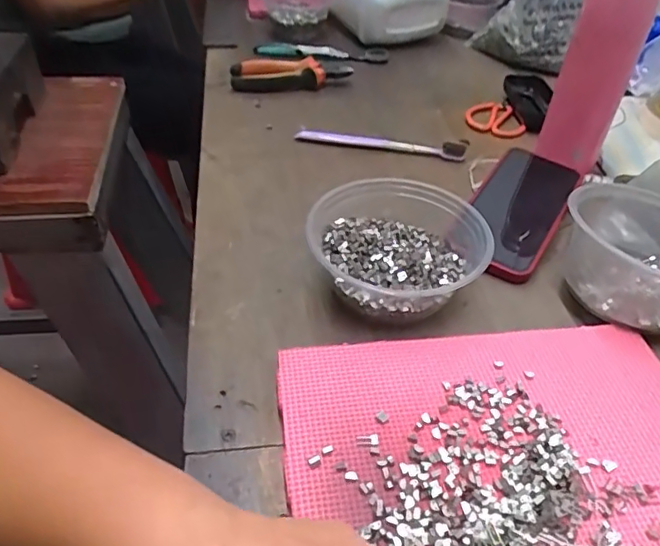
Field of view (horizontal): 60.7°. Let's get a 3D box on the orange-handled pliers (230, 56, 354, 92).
[{"bbox_3d":[-0.050,-0.266,0.748,0.153,0.030,0.050,-1,43,0],"label":"orange-handled pliers"}]

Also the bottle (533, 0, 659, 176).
[{"bbox_3d":[0.253,-0.192,0.538,0.063,0.217,0.049,21,46,20],"label":"bottle"}]

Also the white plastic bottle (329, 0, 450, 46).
[{"bbox_3d":[0.096,-0.392,0.849,0.175,0.095,0.078,-18,45,-17],"label":"white plastic bottle"}]

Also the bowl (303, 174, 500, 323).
[{"bbox_3d":[0.054,-0.020,0.453,0.132,0.063,0.142,1,42,-1],"label":"bowl"}]

